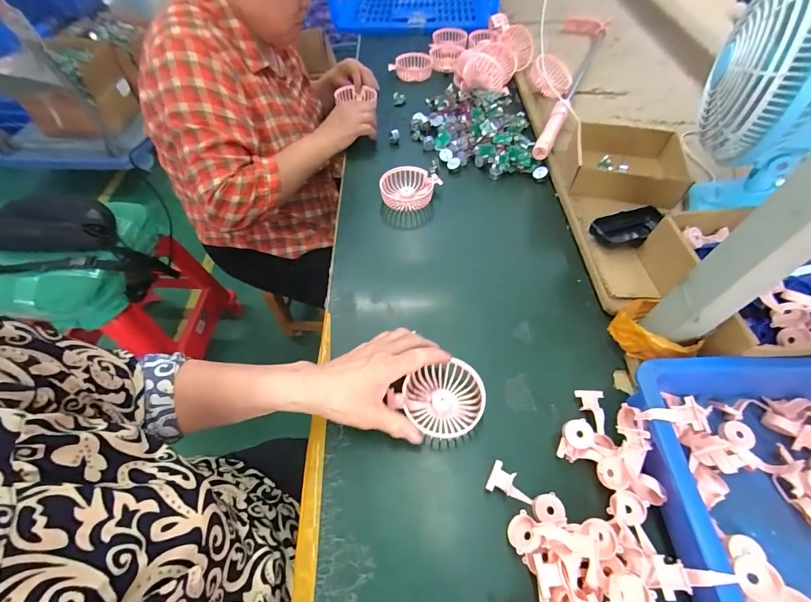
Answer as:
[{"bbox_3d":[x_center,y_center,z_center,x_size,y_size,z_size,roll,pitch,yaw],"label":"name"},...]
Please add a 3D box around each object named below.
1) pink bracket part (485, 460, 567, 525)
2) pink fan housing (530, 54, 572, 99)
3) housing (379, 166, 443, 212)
[{"bbox_3d":[0.119,0.191,0.356,0.077,0.022,0.029,25,59,16],"label":"pink bracket part"},{"bbox_3d":[0.300,-0.464,0.751,0.087,0.033,0.065,41,100,-11],"label":"pink fan housing"},{"bbox_3d":[0.009,-0.188,0.620,0.104,0.036,0.084,-5,56,-4],"label":"housing"}]

